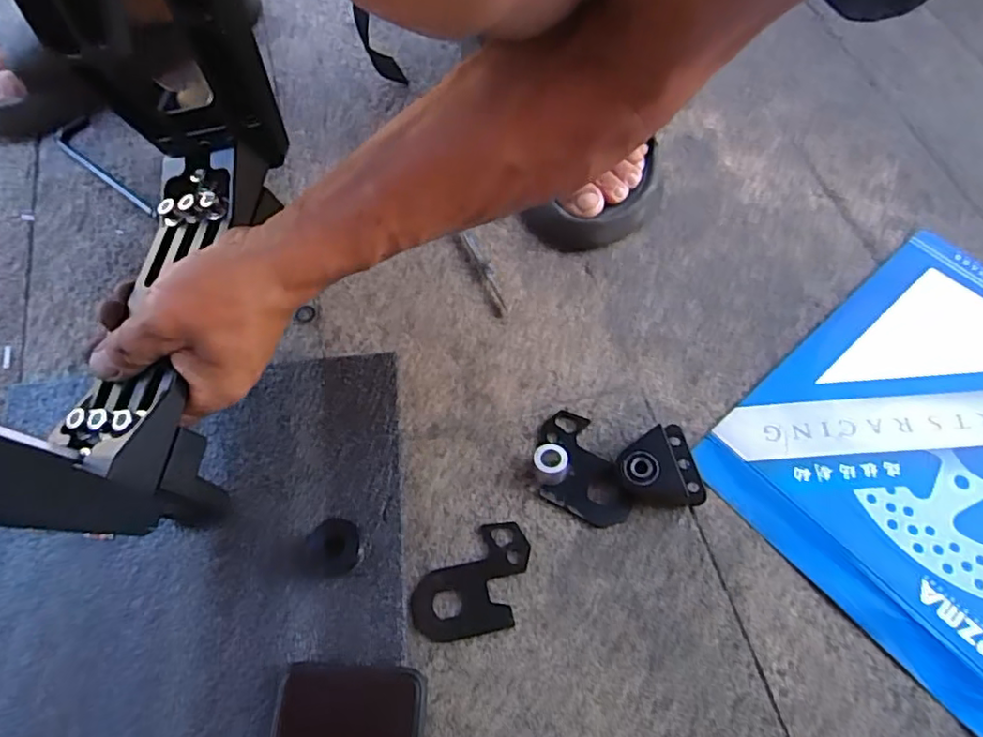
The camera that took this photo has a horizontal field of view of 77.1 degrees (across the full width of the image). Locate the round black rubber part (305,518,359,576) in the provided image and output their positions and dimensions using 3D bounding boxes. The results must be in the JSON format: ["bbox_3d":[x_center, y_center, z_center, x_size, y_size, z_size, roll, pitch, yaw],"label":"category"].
[{"bbox_3d":[-0.086,0.101,0.344,0.030,0.029,0.027,0,64,1],"label":"round black rubber part"}]

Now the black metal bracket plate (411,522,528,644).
[{"bbox_3d":[-0.008,0.126,0.353,0.076,0.004,0.048,-38,69,-16],"label":"black metal bracket plate"}]

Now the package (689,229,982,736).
[{"bbox_3d":[0.302,0.054,0.378,0.267,0.018,0.243,-38,69,-17],"label":"package"}]

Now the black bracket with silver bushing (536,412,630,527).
[{"bbox_3d":[0.051,0.060,0.376,0.045,0.017,0.074,-19,65,-9],"label":"black bracket with silver bushing"}]

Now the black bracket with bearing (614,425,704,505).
[{"bbox_3d":[0.099,0.059,0.368,0.045,0.028,0.048,0,64,1],"label":"black bracket with bearing"}]

